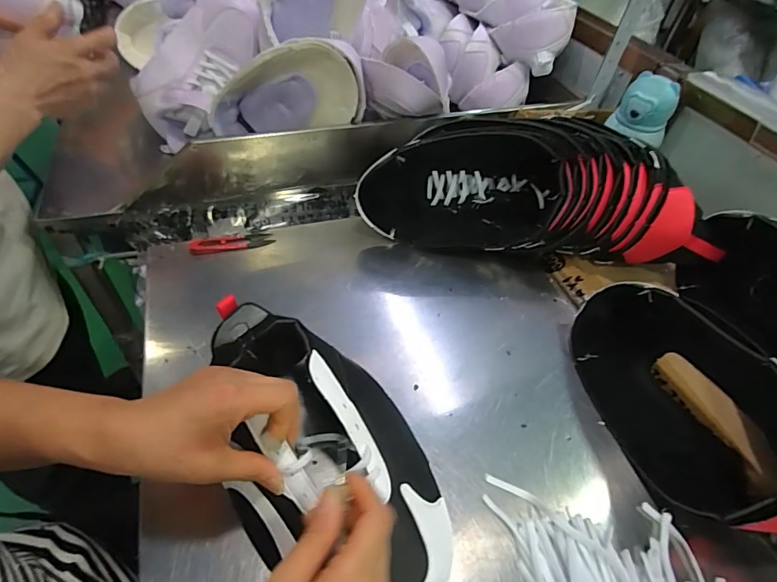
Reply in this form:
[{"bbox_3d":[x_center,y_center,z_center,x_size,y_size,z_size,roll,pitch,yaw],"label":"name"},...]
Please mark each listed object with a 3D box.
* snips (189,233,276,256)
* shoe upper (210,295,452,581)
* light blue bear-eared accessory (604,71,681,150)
[{"bbox_3d":[-0.202,-0.063,0.569,0.100,0.014,0.024,-11,50,-15],"label":"snips"},{"bbox_3d":[-0.058,0.134,0.366,0.128,0.098,0.267,-34,72,-31],"label":"shoe upper"},{"bbox_3d":[0.348,-0.251,0.604,0.059,0.076,0.065,-9,49,-14],"label":"light blue bear-eared accessory"}]

